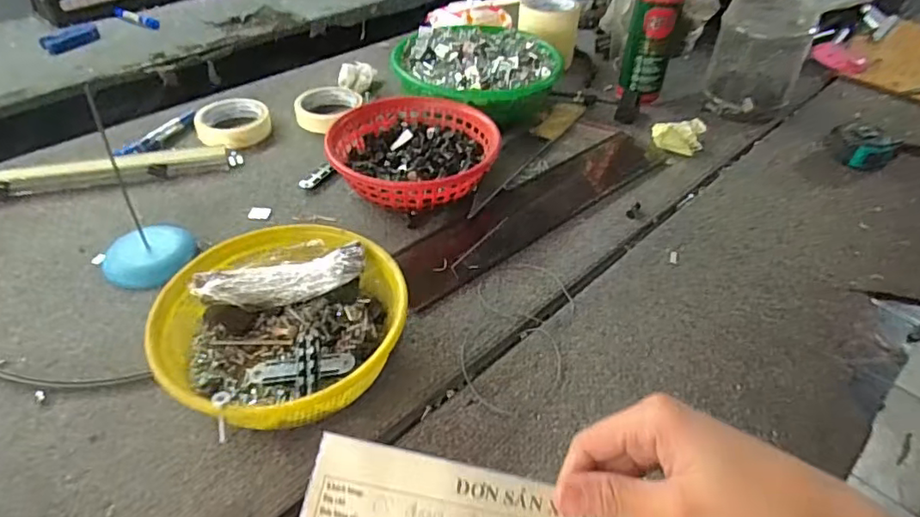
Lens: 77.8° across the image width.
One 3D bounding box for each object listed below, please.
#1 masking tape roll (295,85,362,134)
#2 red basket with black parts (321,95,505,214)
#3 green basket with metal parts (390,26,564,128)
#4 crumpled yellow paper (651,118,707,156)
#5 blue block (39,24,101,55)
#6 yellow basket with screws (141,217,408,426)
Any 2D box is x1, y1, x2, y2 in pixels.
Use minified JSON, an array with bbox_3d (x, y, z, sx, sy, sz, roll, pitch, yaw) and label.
[{"bbox_3d":[-0.184,-0.209,0.795,0.086,0.024,0.091,1,43,-1],"label":"masking tape roll"},{"bbox_3d":[-0.051,-0.119,0.666,0.183,0.067,0.178,1,43,-1],"label":"red basket with black parts"},{"bbox_3d":[0.021,-0.253,0.794,0.219,0.081,0.192,0,43,-3],"label":"green basket with metal parts"},{"bbox_3d":[0.280,-0.158,0.735,0.063,0.034,0.037,13,44,12],"label":"crumpled yellow paper"},{"bbox_3d":[-0.837,-0.475,1.224,0.036,0.028,0.116,21,46,20],"label":"blue block"},{"bbox_3d":[-0.142,0.058,0.469,0.184,0.077,0.171,1,43,-1],"label":"yellow basket with screws"}]

